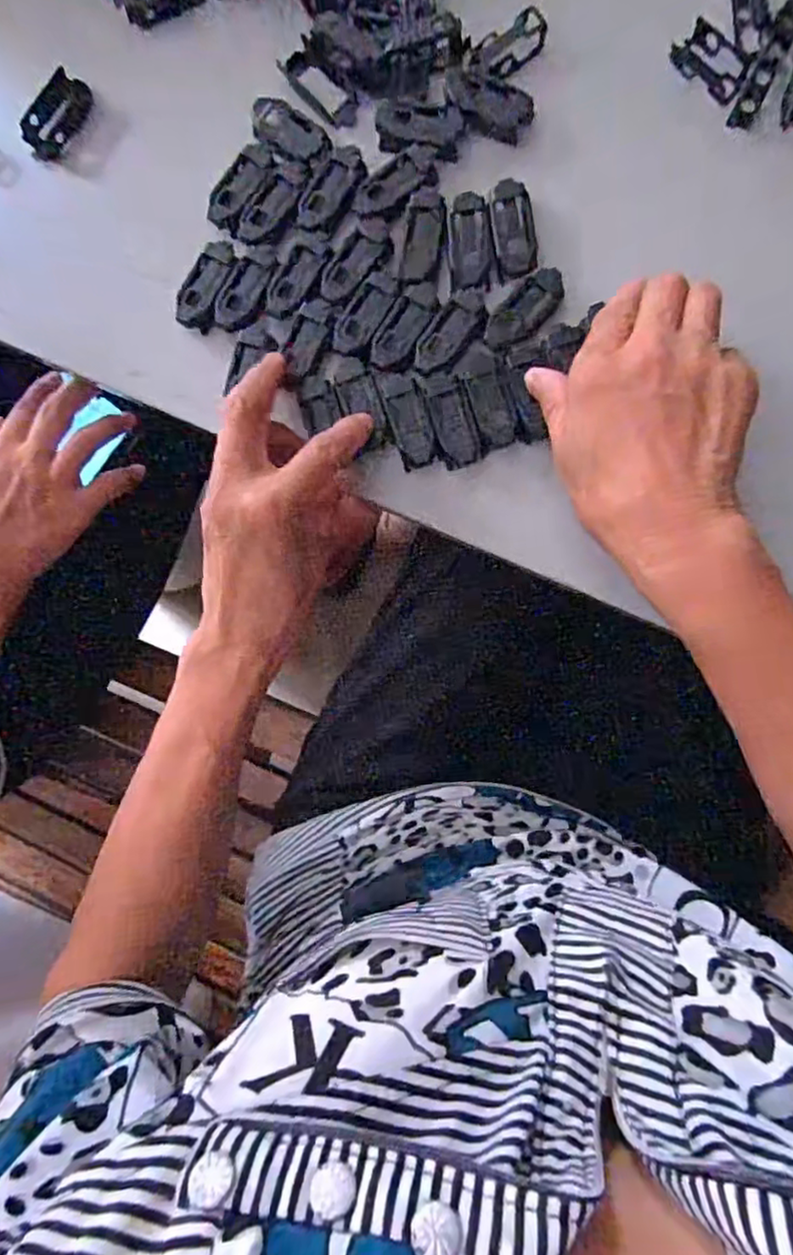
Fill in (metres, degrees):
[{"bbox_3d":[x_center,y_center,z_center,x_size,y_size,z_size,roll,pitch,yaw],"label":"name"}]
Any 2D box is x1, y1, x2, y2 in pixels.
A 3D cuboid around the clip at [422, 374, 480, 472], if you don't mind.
[{"bbox_3d":[0.030,-0.111,0.346,0.021,0.007,0.051,-16,86,7],"label":"clip"}]

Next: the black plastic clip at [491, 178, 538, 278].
[{"bbox_3d":[0.062,-0.211,0.342,0.021,0.005,0.052,-5,88,8],"label":"black plastic clip"}]

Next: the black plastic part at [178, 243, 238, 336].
[{"bbox_3d":[-0.107,-0.191,0.362,0.023,0.008,0.049,24,92,8],"label":"black plastic part"}]

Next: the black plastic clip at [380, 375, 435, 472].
[{"bbox_3d":[0.007,-0.112,0.349,0.021,0.008,0.049,-18,86,7],"label":"black plastic clip"}]

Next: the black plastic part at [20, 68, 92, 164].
[{"bbox_3d":[-0.201,-0.301,0.381,0.027,0.006,0.048,41,94,7],"label":"black plastic part"}]

